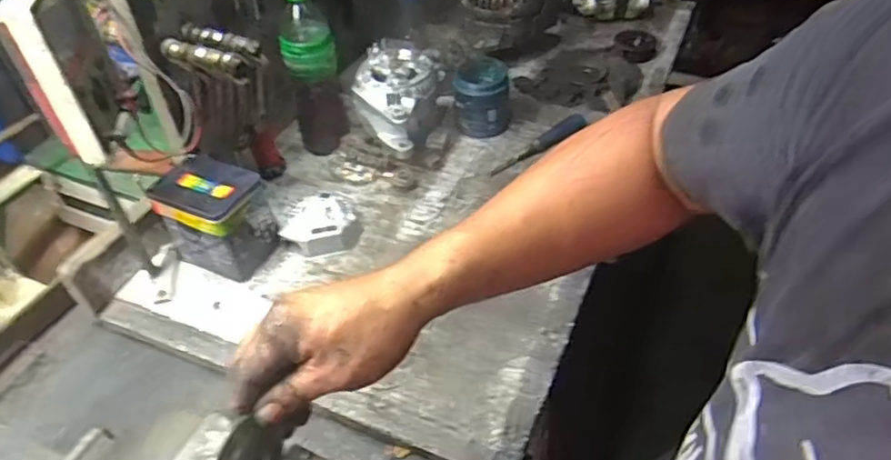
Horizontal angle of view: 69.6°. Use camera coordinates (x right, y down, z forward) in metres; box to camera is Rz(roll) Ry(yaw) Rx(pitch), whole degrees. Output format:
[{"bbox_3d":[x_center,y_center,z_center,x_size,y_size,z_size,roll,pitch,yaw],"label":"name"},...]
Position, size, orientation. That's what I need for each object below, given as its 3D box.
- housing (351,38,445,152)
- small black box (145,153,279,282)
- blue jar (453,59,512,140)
[{"bbox_3d":[-0.072,-0.222,1.031,0.127,0.107,0.164,21,49,25],"label":"housing"},{"bbox_3d":[-0.309,-0.016,0.881,0.130,0.127,0.103,20,49,24],"label":"small black box"},{"bbox_3d":[0.063,-0.233,1.088,0.096,0.078,0.097,-2,44,3],"label":"blue jar"}]

